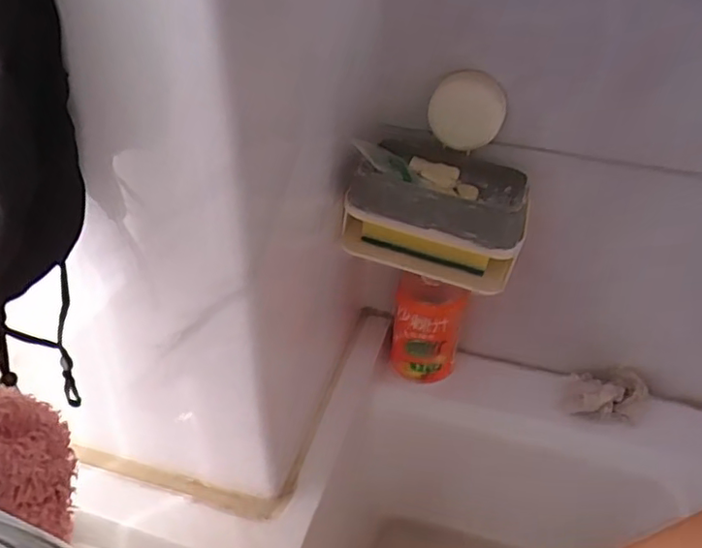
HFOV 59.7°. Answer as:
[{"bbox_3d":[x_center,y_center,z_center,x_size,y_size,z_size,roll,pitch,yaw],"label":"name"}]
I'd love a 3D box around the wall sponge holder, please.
[{"bbox_3d":[0.066,-0.046,0.463,0.136,0.083,0.082,15,41,16],"label":"wall sponge holder"}]

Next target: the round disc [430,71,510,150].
[{"bbox_3d":[0.087,-0.122,0.457,0.055,0.058,0.010,10,40,10],"label":"round disc"}]

